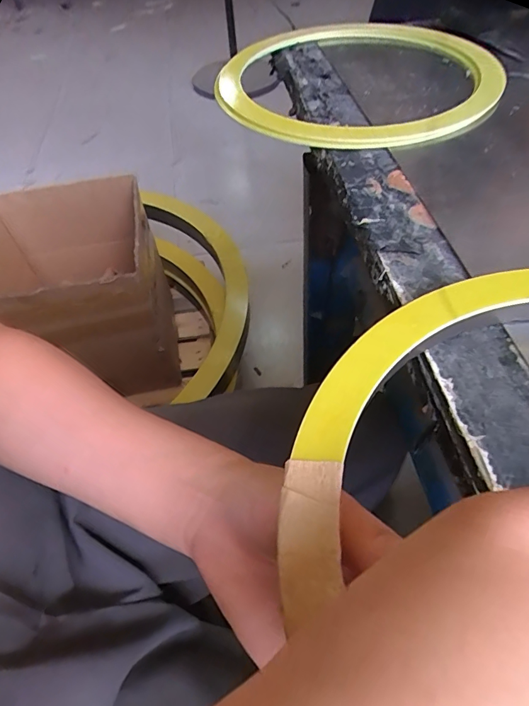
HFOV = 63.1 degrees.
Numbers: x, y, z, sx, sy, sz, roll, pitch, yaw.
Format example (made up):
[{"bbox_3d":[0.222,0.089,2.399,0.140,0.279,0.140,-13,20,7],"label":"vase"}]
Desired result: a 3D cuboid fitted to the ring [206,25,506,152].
[{"bbox_3d":[0.071,-0.222,0.347,0.217,0.019,0.200,19,57,17],"label":"ring"}]

